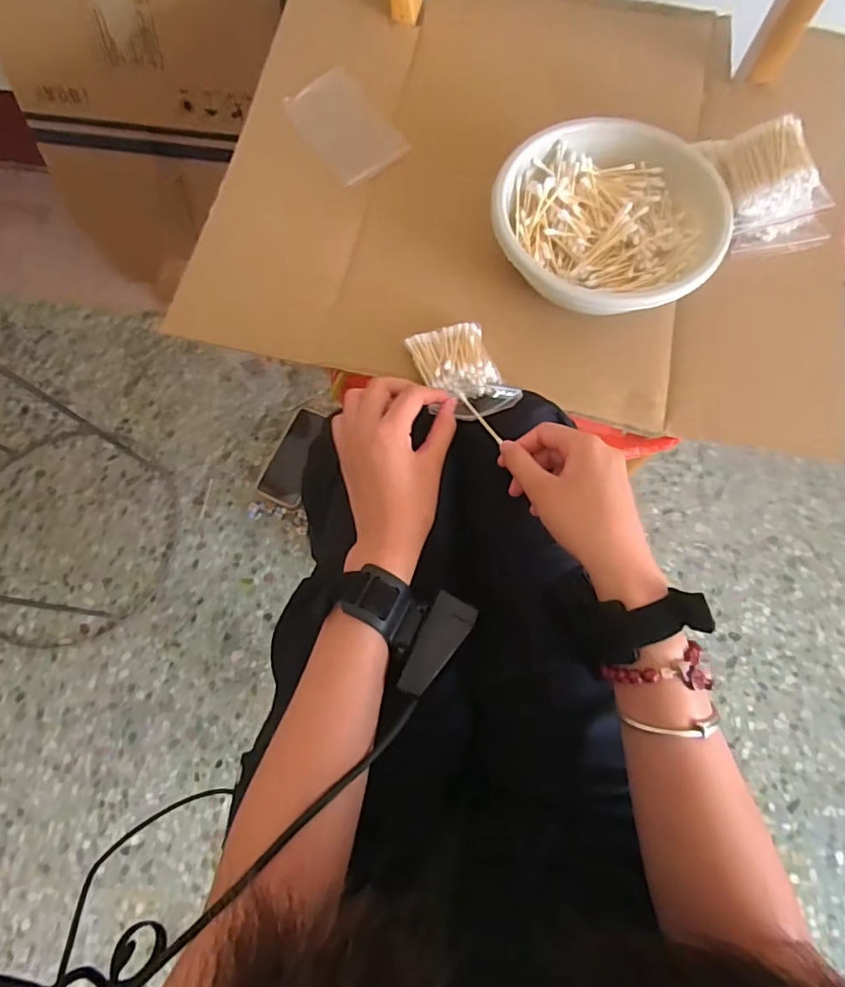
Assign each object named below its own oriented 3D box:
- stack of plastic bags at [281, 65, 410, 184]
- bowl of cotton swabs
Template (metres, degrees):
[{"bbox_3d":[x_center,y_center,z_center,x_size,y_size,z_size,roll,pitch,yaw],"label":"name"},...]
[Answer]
[{"bbox_3d":[-0.081,-0.376,0.567,0.082,0.005,0.130,-35,76,-9],"label":"stack of plastic bags"},{"bbox_3d":[0.161,-0.234,0.498,0.191,0.063,0.181,0,73,1],"label":"bowl of cotton swabs"}]

